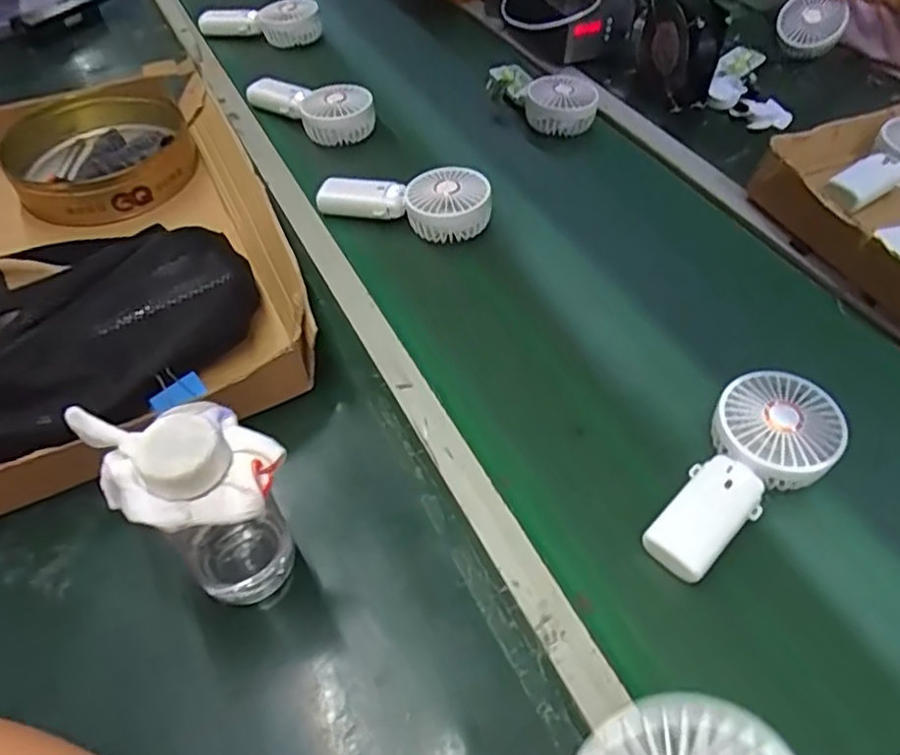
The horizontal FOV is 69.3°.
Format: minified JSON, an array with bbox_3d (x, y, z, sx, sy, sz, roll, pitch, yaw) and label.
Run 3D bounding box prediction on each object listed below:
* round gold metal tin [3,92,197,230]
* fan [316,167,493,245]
[{"bbox_3d":[-0.384,-0.249,0.714,0.184,0.058,0.188,0,49,0],"label":"round gold metal tin"},{"bbox_3d":[-0.049,-0.181,0.699,0.186,0.053,0.081,3,51,6],"label":"fan"}]

